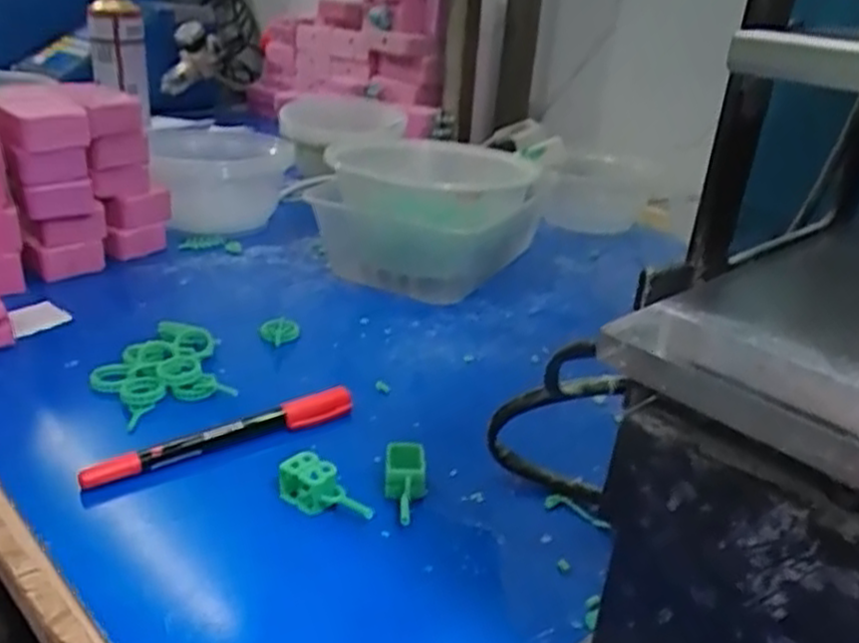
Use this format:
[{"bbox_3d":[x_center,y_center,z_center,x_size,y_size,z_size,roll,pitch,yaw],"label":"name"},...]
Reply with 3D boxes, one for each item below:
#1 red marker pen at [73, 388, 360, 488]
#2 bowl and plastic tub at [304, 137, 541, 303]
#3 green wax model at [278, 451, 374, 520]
[{"bbox_3d":[-0.100,0.056,0.374,0.138,0.017,0.012,-14,31,-34],"label":"red marker pen"},{"bbox_3d":[-0.001,-0.085,0.605,0.168,0.088,0.149,4,26,-3],"label":"bowl and plastic tub"},{"bbox_3d":[-0.046,0.077,0.335,0.045,0.023,0.014,20,29,28],"label":"green wax model"}]

